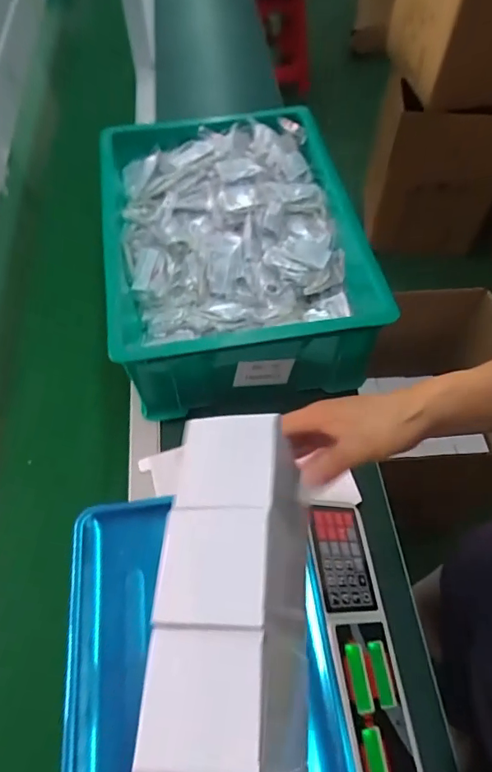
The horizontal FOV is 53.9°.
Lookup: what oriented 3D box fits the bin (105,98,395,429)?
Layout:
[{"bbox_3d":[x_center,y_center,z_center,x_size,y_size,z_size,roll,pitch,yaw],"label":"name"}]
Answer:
[{"bbox_3d":[-0.022,-0.208,0.751,0.348,0.160,0.461,-10,59,-3],"label":"bin"}]

